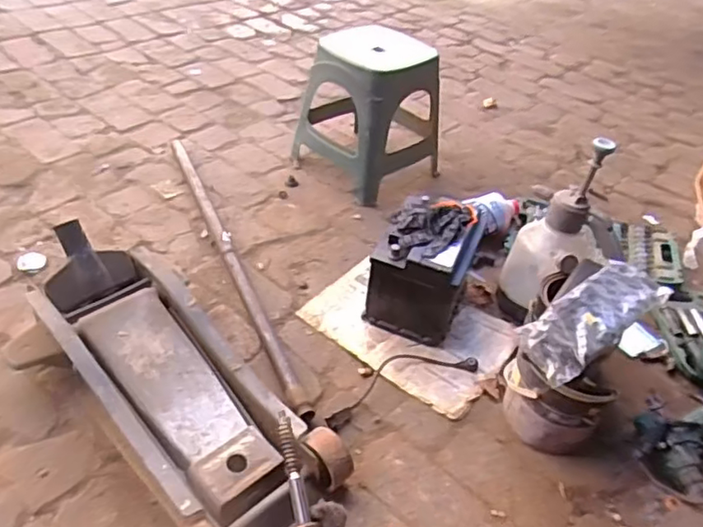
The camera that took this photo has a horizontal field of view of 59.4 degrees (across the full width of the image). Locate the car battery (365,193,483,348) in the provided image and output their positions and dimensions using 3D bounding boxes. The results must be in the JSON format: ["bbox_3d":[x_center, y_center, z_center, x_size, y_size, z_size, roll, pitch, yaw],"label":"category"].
[{"bbox_3d":[0.141,0.011,1.202,0.166,0.186,0.208,20,43,13],"label":"car battery"}]

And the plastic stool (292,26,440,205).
[{"bbox_3d":[0.054,-0.363,1.466,0.280,0.307,0.255,-25,50,-33],"label":"plastic stool"}]

